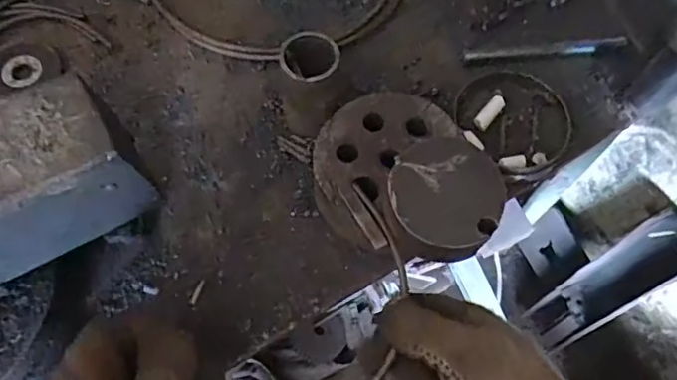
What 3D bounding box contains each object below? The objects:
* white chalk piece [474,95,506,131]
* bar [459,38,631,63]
[{"bbox_3d":[0.121,-0.062,0.449,0.012,0.007,0.032,38,70,14],"label":"white chalk piece"},{"bbox_3d":[0.174,-0.119,0.475,0.137,0.009,0.010,-4,66,-4],"label":"bar"}]

